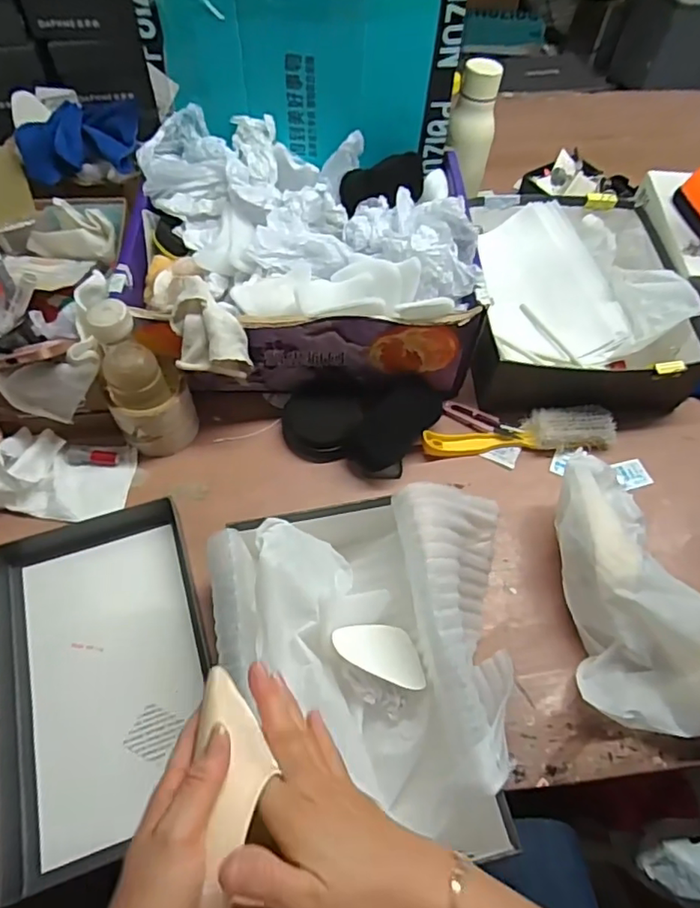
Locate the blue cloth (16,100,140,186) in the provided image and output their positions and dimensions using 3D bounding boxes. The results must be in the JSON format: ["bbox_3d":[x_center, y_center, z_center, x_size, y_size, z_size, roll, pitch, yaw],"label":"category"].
[{"bbox_3d":[-0.355,-0.409,0.757,0.161,0.058,0.088,5,58,1],"label":"blue cloth"}]

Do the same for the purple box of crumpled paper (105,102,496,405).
[{"bbox_3d":[-0.061,-0.238,0.705,0.377,0.164,0.328,-4,58,-5],"label":"purple box of crumpled paper"}]

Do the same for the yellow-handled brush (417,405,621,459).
[{"bbox_3d":[0.199,-0.025,0.688,0.223,0.035,0.050,-2,58,-4],"label":"yellow-handled brush"}]

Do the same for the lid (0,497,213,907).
[{"bbox_3d":[-0.230,0.198,0.540,0.180,0.033,0.303,-15,60,-11],"label":"lid"}]

